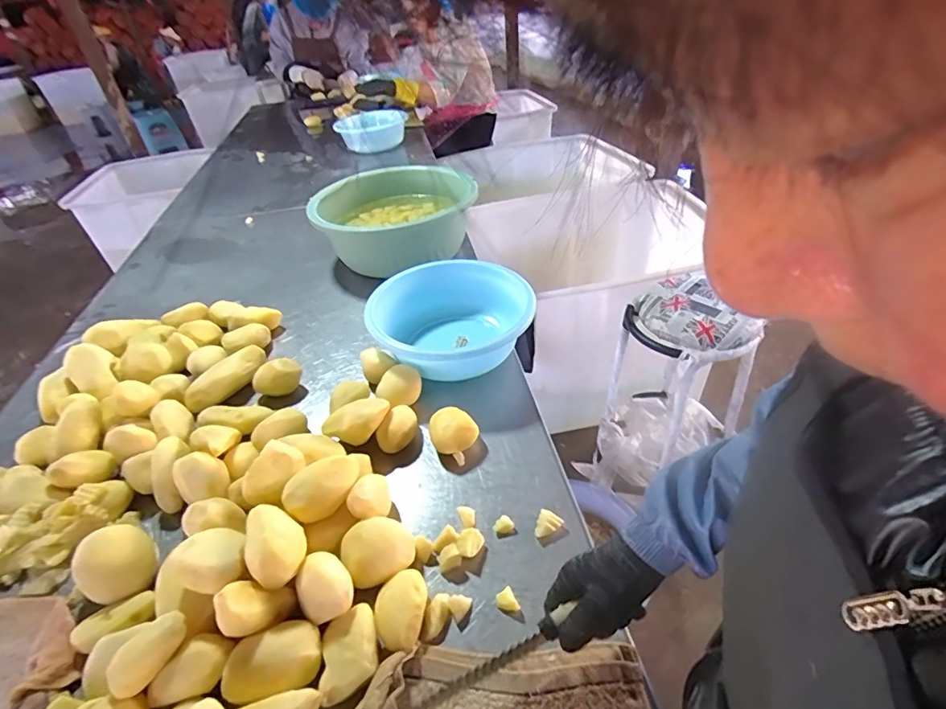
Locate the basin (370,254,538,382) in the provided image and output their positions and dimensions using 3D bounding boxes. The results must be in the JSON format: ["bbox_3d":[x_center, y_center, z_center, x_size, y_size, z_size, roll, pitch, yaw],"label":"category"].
[{"bbox_3d":[-0.044,-0.057,0.862,0.250,0.109,0.250,-4,39,3],"label":"basin"}]

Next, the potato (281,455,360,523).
[{"bbox_3d":[-0.180,0.158,0.588,0.091,0.041,0.053,-28,44,-25],"label":"potato"}]

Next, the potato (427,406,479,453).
[{"bbox_3d":[-0.028,0.111,0.703,0.067,0.048,0.064,-14,39,-11],"label":"potato"}]

